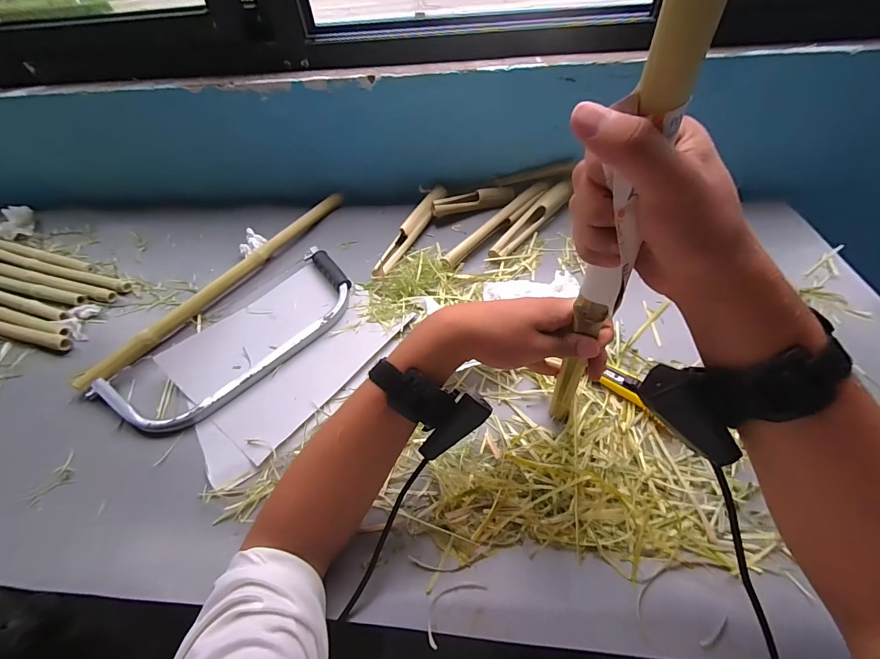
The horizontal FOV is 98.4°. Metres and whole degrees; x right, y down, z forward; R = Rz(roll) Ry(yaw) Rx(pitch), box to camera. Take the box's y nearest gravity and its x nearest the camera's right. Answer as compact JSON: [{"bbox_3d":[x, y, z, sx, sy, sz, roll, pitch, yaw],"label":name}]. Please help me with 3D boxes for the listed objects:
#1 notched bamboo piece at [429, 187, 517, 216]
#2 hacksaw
[{"bbox_3d":[0.059,-0.232,0.689,0.148,0.026,0.029,-9,52,-1],"label":"notched bamboo piece"},{"bbox_3d":[-0.279,0.007,0.538,0.165,0.021,0.355,36,64,28],"label":"hacksaw"}]

